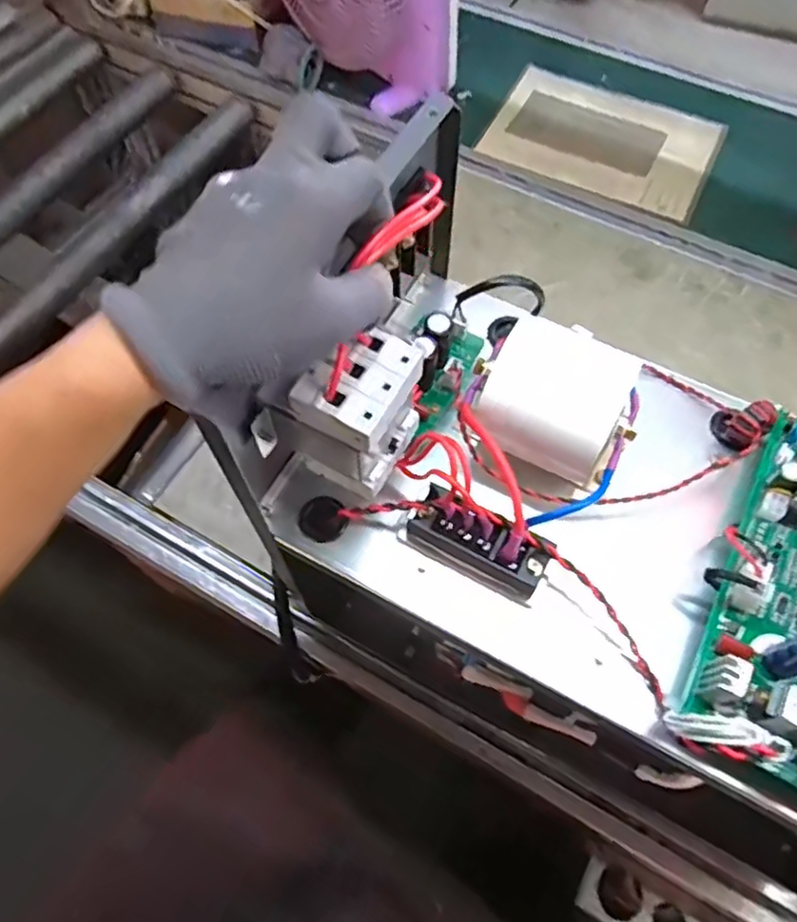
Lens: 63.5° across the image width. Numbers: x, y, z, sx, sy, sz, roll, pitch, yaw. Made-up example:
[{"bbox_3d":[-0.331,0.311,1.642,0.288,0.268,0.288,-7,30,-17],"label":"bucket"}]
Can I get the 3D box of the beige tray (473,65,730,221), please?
[{"bbox_3d":[0.291,-0.461,0.912,0.300,0.013,0.224,22,65,11],"label":"beige tray"}]

